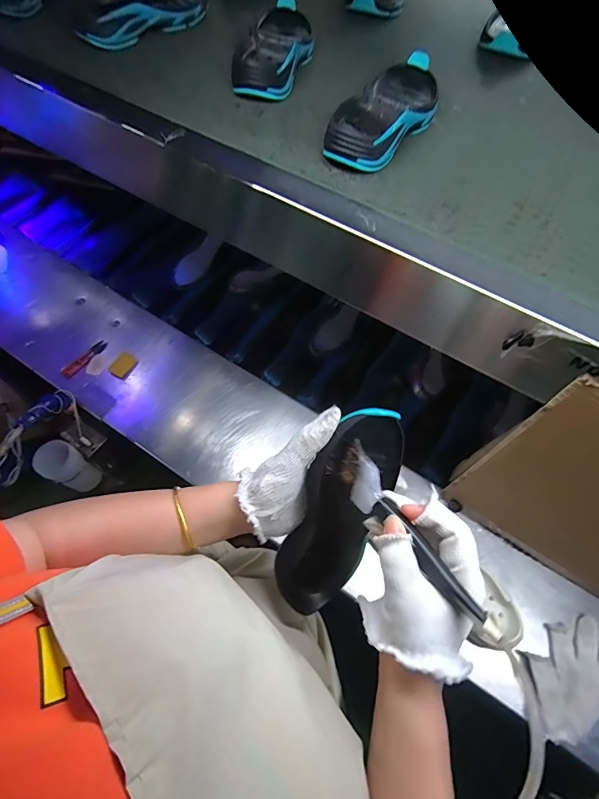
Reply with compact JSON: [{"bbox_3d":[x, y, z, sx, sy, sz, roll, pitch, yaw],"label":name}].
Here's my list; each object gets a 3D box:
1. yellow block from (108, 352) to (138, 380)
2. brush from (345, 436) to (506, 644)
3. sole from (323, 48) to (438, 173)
[{"bbox_3d":[-0.354,-0.067,0.768,0.041,0.014,0.052,29,66,13],"label":"yellow block"},{"bbox_3d":[0.082,0.101,0.288,0.028,0.029,0.158,-31,54,-14],"label":"brush"},{"bbox_3d":[0.104,-0.332,0.435,0.083,0.038,0.214,25,65,11],"label":"sole"}]

